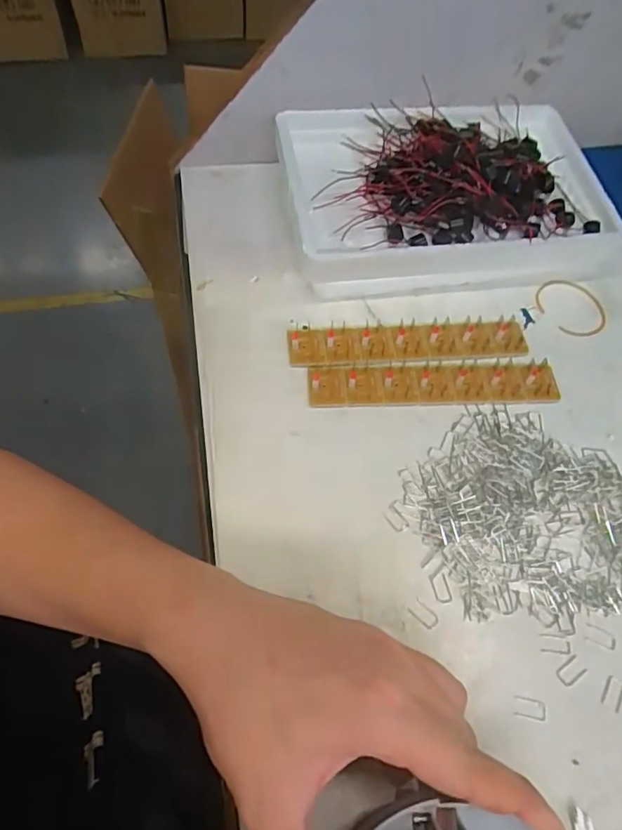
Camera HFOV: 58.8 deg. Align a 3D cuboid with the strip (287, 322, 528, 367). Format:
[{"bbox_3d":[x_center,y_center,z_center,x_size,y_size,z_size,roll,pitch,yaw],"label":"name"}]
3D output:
[{"bbox_3d":[0.067,-0.050,0.383,0.164,0.007,0.028,-4,59,-5],"label":"strip"}]

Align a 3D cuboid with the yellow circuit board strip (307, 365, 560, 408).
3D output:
[{"bbox_3d":[0.082,-0.021,0.368,0.165,0.007,0.030,-1,59,-4],"label":"yellow circuit board strip"}]

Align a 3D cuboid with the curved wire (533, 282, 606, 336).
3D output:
[{"bbox_3d":[0.197,-0.081,0.418,0.049,0.006,0.056,-11,58,-7],"label":"curved wire"}]

